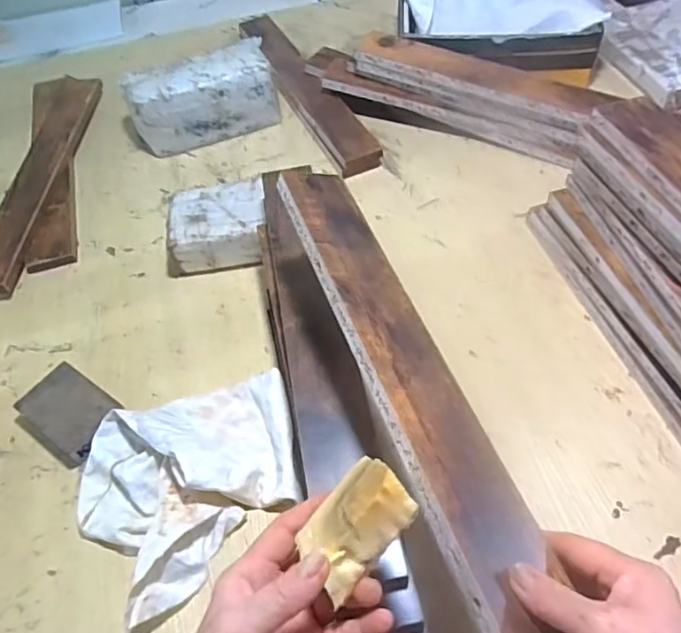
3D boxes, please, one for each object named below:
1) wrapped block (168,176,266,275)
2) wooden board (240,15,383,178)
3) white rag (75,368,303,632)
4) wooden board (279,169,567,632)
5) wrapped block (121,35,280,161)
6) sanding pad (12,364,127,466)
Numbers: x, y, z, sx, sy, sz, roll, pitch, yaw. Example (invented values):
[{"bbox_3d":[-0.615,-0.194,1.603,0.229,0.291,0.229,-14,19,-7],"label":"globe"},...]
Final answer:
[{"bbox_3d":[-0.155,-0.112,0.733,0.128,0.064,0.106,-5,53,2],"label":"wrapped block"},{"bbox_3d":[-0.067,-0.387,0.947,0.066,0.035,0.469,-23,54,-11],"label":"wooden board"},{"bbox_3d":[-0.144,0.138,0.542,0.223,0.051,0.189,-35,58,-20],"label":"white rag"},{"bbox_3d":[0.053,0.055,0.388,0.062,0.014,0.453,-7,53,-25],"label":"wooden board"},{"bbox_3d":[-0.210,-0.335,0.878,0.224,0.101,0.094,-22,54,-11],"label":"wrapped block"},{"bbox_3d":[-0.283,0.101,0.595,0.104,0.027,0.074,28,60,24],"label":"sanding pad"}]

